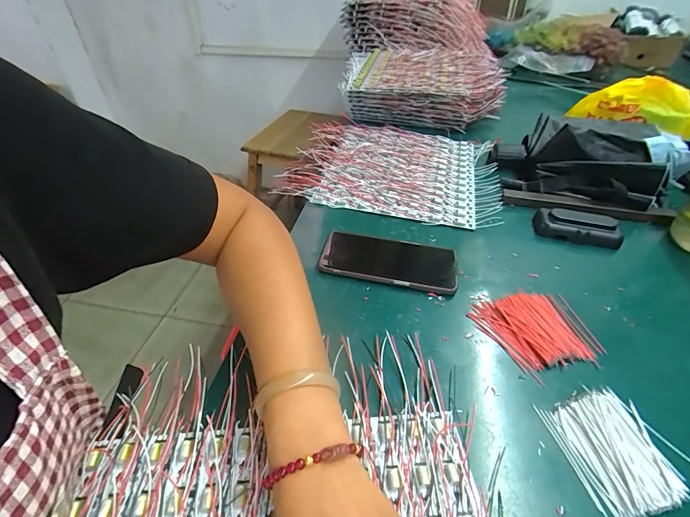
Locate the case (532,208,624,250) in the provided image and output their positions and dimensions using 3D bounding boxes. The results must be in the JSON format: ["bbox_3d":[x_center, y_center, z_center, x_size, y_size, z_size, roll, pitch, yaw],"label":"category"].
[{"bbox_3d":[0.319,-0.043,0.503,0.104,0.035,0.041,19,46,17],"label":"case"}]

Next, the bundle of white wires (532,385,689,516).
[{"bbox_3d":[0.223,0.151,0.295,0.093,0.010,0.088,-10,45,-13],"label":"bundle of white wires"}]

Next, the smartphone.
[{"bbox_3d":[0.054,-0.001,0.455,0.162,0.014,0.079,11,44,9],"label":"smartphone"}]

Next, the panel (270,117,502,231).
[{"bbox_3d":[0.080,-0.165,0.638,0.345,0.019,0.294,11,44,8],"label":"panel"}]

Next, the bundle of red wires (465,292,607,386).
[{"bbox_3d":[0.200,0.073,0.384,0.107,0.010,0.096,-12,45,-15],"label":"bundle of red wires"}]

